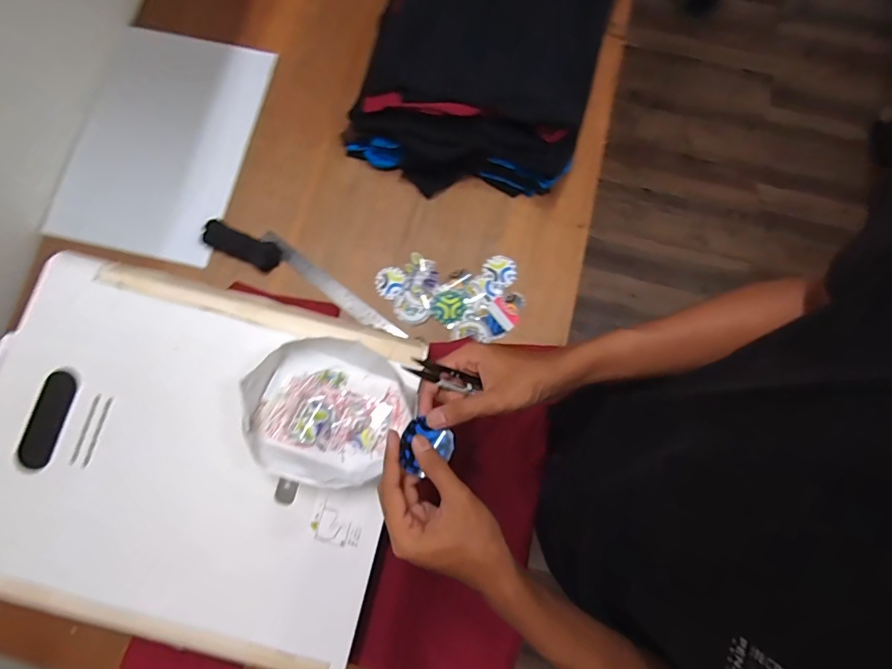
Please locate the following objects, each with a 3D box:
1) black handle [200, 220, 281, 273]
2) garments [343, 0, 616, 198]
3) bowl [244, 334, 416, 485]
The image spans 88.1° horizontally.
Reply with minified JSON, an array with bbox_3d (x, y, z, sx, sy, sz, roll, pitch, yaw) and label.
[{"bbox_3d":[-0.332,-0.145,0.750,0.120,0.030,0.043,24,80,4],"label":"black handle"},{"bbox_3d":[0.079,-0.495,0.767,0.352,0.143,0.517,18,79,2],"label":"garments"},{"bbox_3d":[-0.134,0.088,0.537,0.190,0.042,0.163,4,79,0],"label":"bowl"}]

